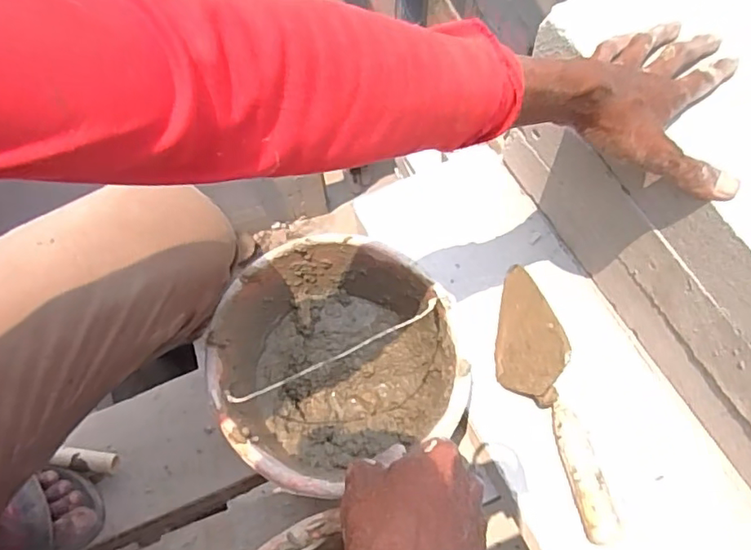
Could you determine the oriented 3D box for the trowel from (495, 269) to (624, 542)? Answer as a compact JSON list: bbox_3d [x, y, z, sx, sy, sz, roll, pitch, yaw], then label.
[{"bbox_3d":[0.168,0.115,0.572,0.066,0.051,0.287,-9,63,-3],"label":"trowel"}]

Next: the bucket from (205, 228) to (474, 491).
[{"bbox_3d":[-0.041,0.093,0.596,0.227,0.140,0.226,-1,63,1],"label":"bucket"}]

